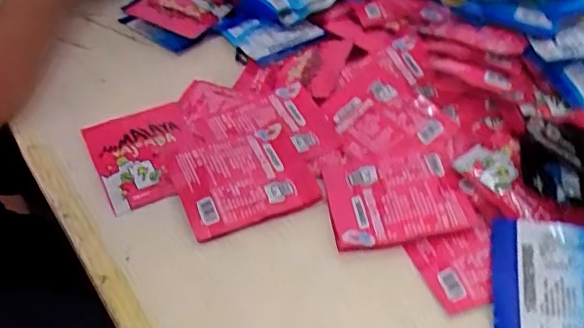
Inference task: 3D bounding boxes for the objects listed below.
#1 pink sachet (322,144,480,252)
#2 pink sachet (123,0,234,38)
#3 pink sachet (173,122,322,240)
[{"bbox_3d":[0.084,0.025,0.462,0.109,0.006,0.088,-7,44,-10],"label":"pink sachet"},{"bbox_3d":[-0.134,-0.200,0.689,0.117,0.012,0.110,26,48,23],"label":"pink sachet"},{"bbox_3d":[-0.040,0.010,0.476,0.109,0.016,0.091,-19,50,-14],"label":"pink sachet"}]

